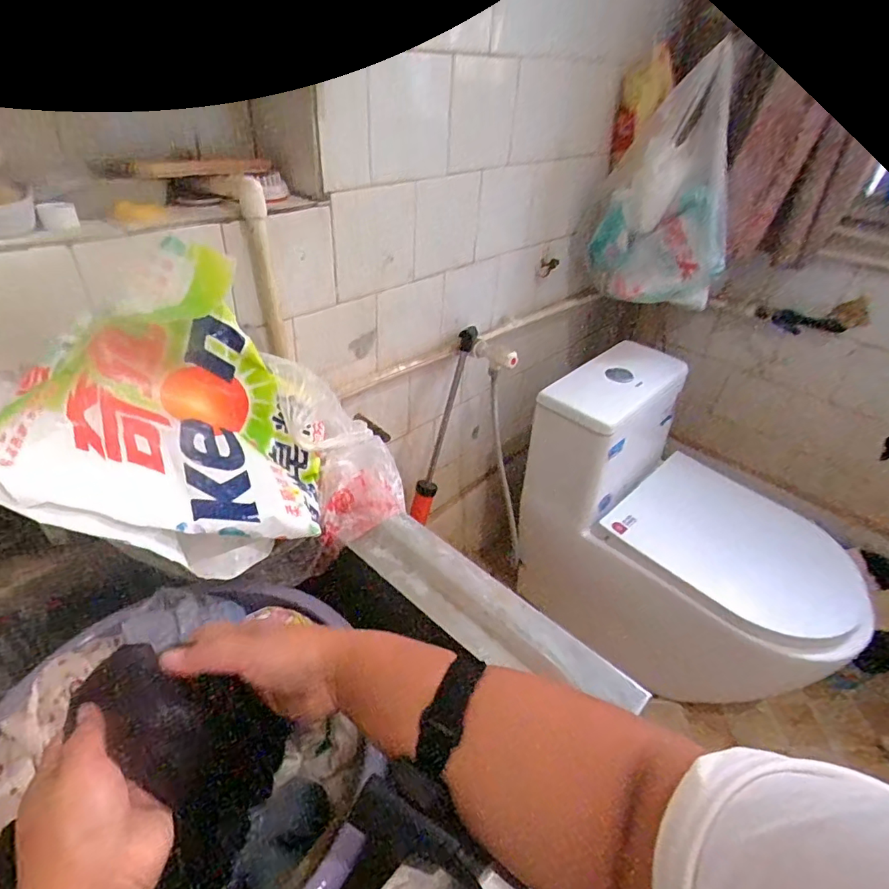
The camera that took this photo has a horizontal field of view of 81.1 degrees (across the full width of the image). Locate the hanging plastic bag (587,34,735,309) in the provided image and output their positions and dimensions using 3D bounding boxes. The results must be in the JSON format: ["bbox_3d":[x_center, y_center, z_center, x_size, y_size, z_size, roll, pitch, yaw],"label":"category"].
[{"bbox_3d":[0.404,-0.444,0.924,0.230,0.402,0.207,13,38,11],"label":"hanging plastic bag"}]

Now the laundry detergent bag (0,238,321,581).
[{"bbox_3d":[-0.230,-0.011,0.479,0.124,0.285,0.266,-28,25,35],"label":"laundry detergent bag"}]

